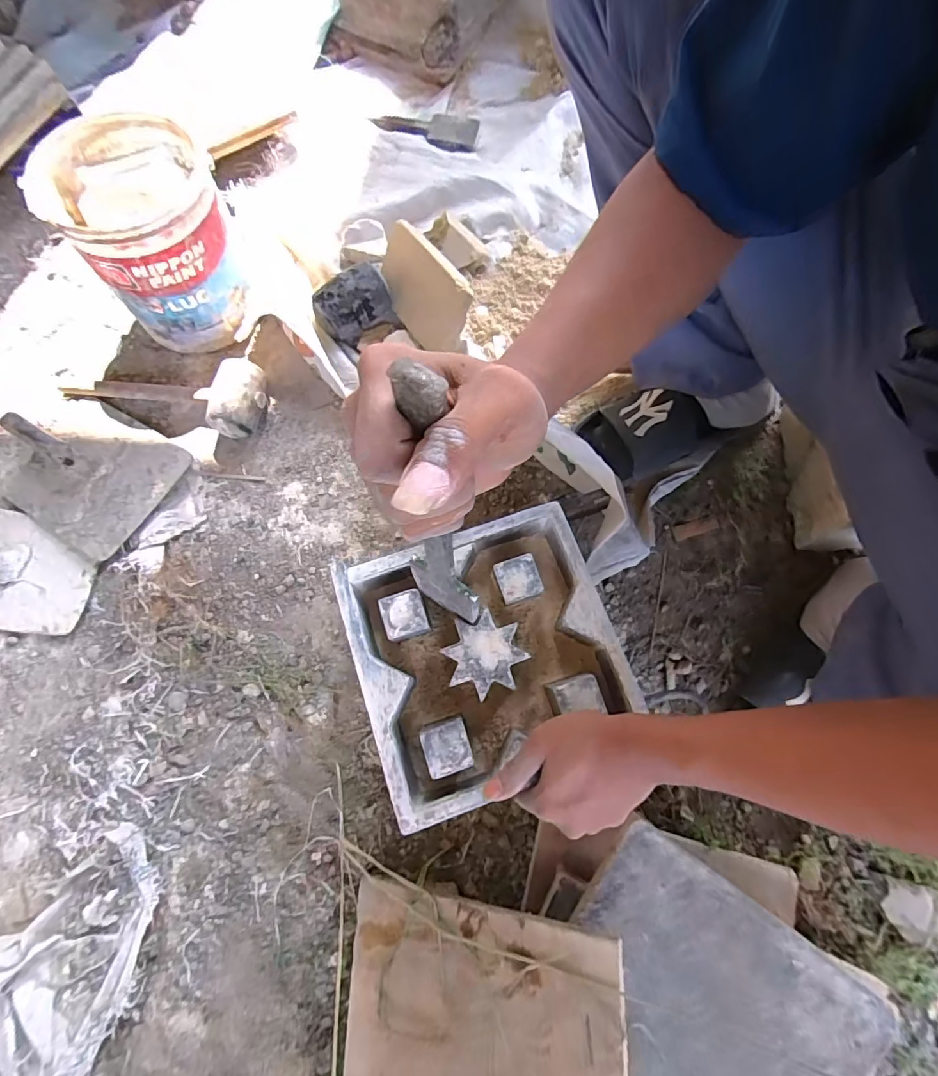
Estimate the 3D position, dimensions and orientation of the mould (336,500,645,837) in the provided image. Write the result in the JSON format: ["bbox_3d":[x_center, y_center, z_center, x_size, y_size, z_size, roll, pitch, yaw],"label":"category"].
[{"bbox_3d":[0.015,0.105,0.456,0.225,0.064,0.223,-19,74,-5],"label":"mould"}]

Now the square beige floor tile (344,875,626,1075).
[{"bbox_3d":[-0.002,0.438,0.390,0.248,0.014,0.236,-7,67,27],"label":"square beige floor tile"}]

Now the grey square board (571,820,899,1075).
[{"bbox_3d":[0.188,0.417,0.396,0.249,0.013,0.239,34,78,10],"label":"grey square board"}]

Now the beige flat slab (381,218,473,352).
[{"bbox_3d":[-0.067,-0.325,0.626,0.021,0.098,0.194,-5,52,-45],"label":"beige flat slab"}]

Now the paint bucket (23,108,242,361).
[{"bbox_3d":[-0.380,-0.364,0.600,0.172,0.180,0.171,-24,75,-6],"label":"paint bucket"}]

